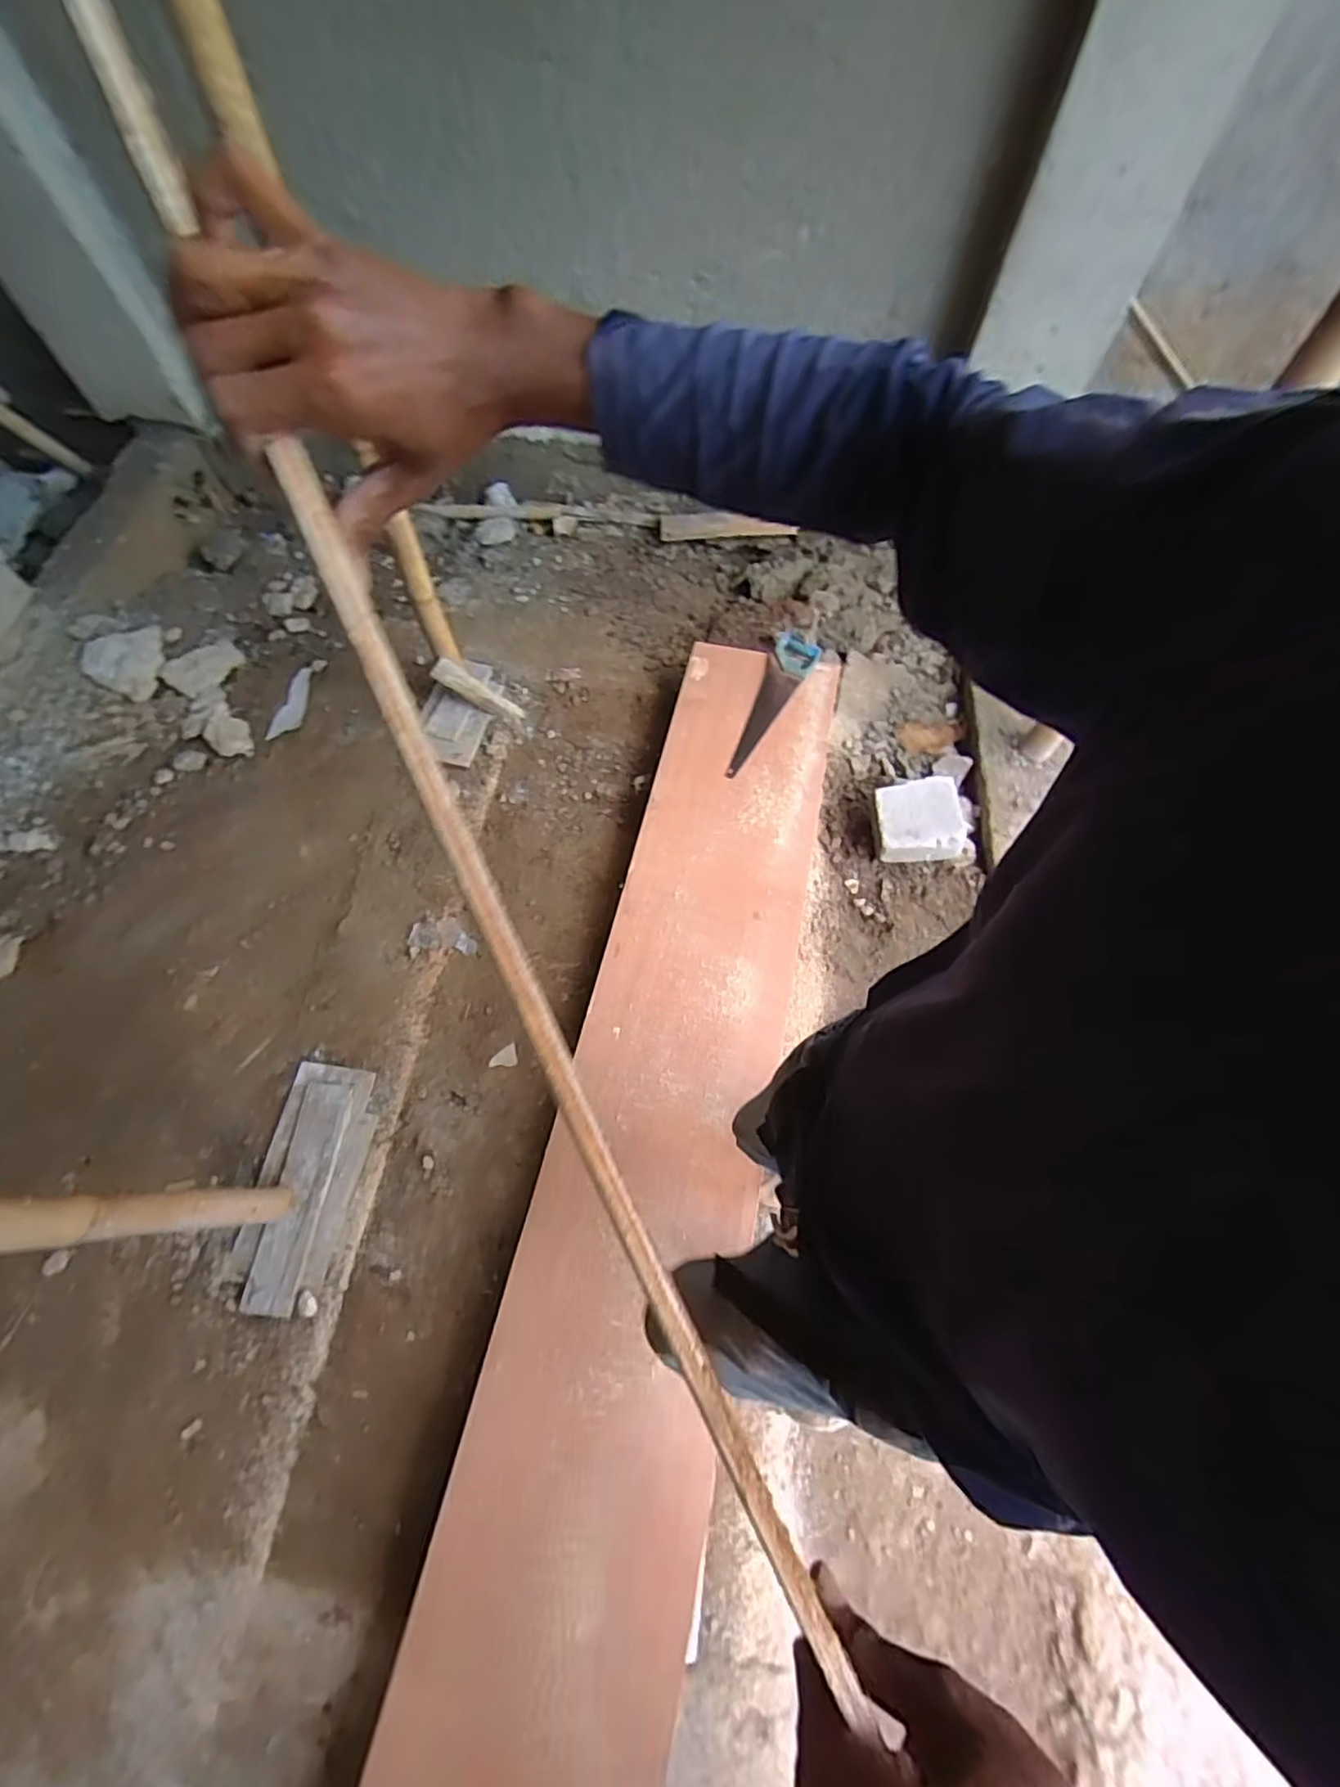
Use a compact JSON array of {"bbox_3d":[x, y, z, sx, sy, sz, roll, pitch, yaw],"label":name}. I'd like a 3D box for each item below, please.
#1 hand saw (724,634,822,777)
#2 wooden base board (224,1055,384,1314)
[{"bbox_3d":[0.278,-0.539,1.787,0.121,0.025,0.576,25,67,11],"label":"hand saw"},{"bbox_3d":[-0.747,0.592,1.313,0.209,0.041,0.461,7,65,4],"label":"wooden base board"}]

